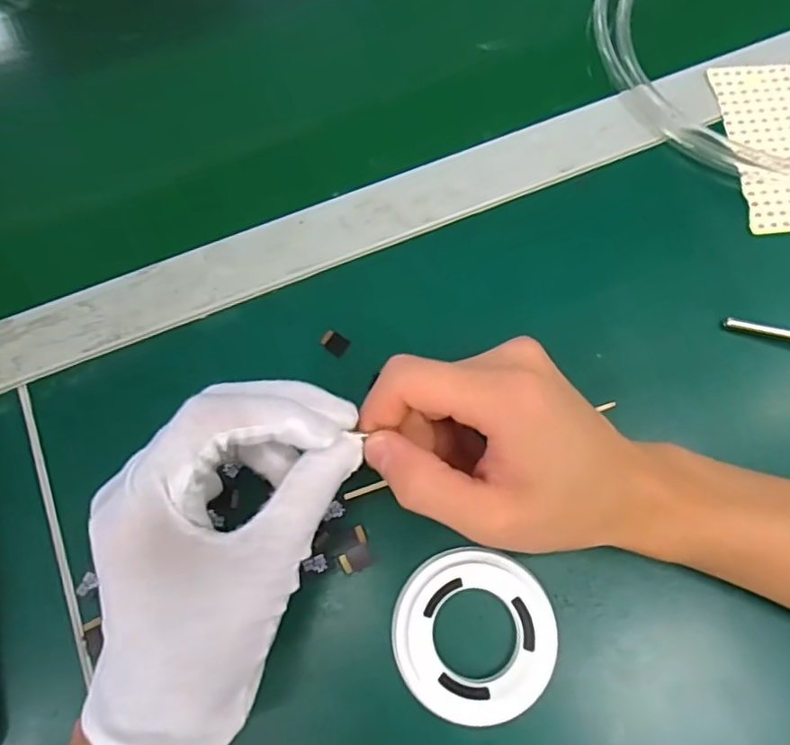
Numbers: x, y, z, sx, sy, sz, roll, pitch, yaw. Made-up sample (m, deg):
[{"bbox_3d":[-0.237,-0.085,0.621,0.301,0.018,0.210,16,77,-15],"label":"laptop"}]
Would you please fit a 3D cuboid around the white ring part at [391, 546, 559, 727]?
[{"bbox_3d":[0.036,0.116,0.263,0.071,0.006,0.070,0,73,1],"label":"white ring part"}]

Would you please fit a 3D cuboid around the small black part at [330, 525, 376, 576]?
[{"bbox_3d":[-0.021,0.086,0.287,0.017,0.007,0.019,-19,73,-4],"label":"small black part"}]

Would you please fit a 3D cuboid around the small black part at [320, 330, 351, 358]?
[{"bbox_3d":[-0.032,-0.016,0.315,0.014,0.004,0.011,29,76,10],"label":"small black part"}]

